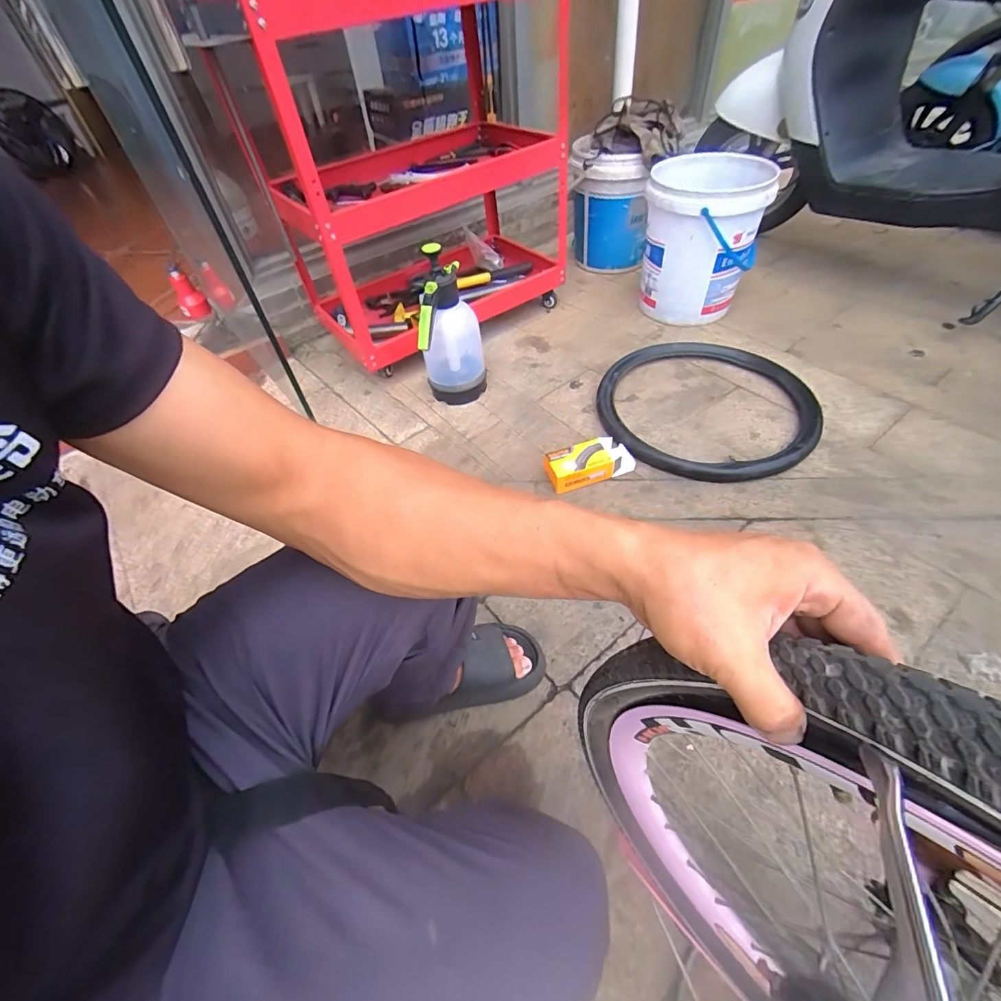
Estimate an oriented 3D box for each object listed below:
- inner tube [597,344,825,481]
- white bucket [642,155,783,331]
[{"bbox_3d":[0.475,-0.232,1.047,0.469,0.047,0.450,15,52,17],"label":"inner tube"},{"bbox_3d":[0.515,-0.667,1.202,0.277,0.323,0.255,12,51,15],"label":"white bucket"}]

